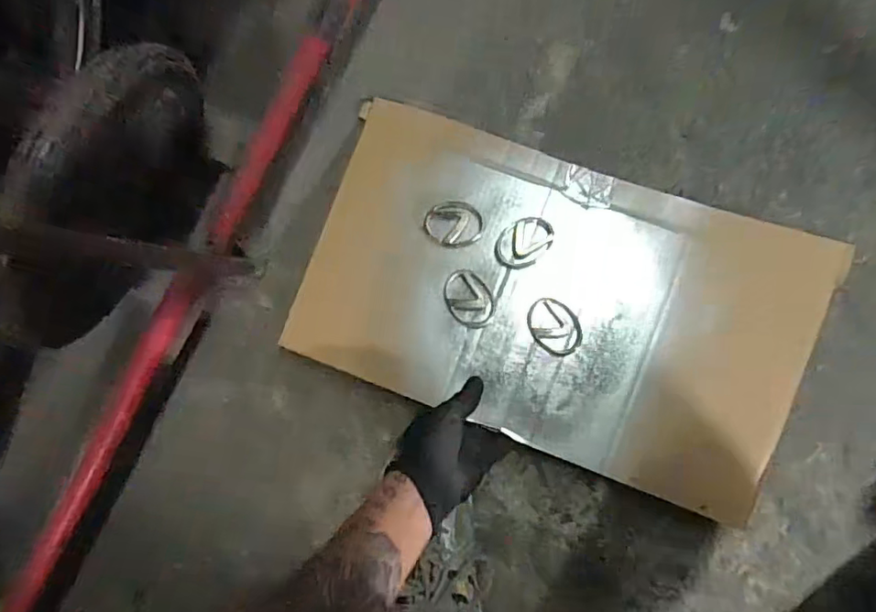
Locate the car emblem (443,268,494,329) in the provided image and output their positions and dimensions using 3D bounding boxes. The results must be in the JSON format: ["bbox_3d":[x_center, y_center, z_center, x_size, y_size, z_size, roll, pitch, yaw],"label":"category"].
[{"bbox_3d":[0.032,-0.007,0.591,0.045,0.004,0.066,-38,87,7],"label":"car emblem"}]

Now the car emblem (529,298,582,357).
[{"bbox_3d":[0.120,0.023,0.584,0.044,0.004,0.065,-40,87,7],"label":"car emblem"}]

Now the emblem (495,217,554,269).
[{"bbox_3d":[0.091,-0.067,0.589,0.047,0.004,0.064,45,96,3],"label":"emblem"}]

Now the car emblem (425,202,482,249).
[{"bbox_3d":[0.017,-0.087,0.597,0.060,0.004,0.049,-2,92,7],"label":"car emblem"}]

